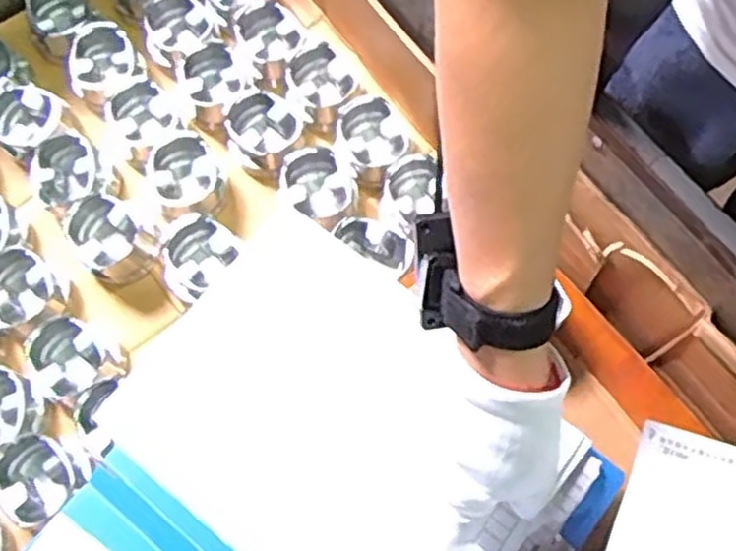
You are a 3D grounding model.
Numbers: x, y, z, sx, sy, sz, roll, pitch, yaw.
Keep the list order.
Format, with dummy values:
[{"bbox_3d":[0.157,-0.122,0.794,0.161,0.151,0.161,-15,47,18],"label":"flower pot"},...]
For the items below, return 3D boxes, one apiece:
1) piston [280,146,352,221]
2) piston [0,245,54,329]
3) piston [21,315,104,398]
[{"bbox_3d":[-0.049,-0.082,0.746,0.065,0.044,0.074,-31,74,-9],"label":"piston"},{"bbox_3d":[-0.327,0.015,0.711,0.066,0.042,0.071,0,71,1],"label":"piston"},{"bbox_3d":[-0.275,0.074,0.691,0.066,0.046,0.059,-42,76,-12],"label":"piston"}]

